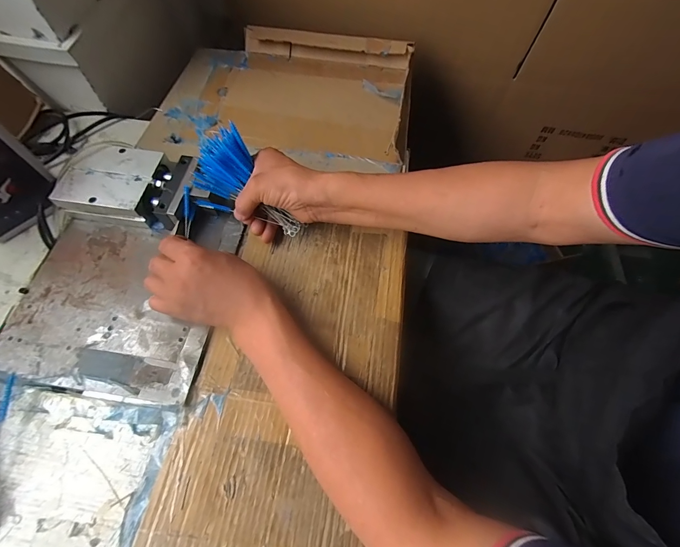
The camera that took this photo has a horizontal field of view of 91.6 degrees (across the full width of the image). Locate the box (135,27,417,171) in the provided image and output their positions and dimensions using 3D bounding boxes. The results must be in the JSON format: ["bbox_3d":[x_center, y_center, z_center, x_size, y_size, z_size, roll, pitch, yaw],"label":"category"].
[{"bbox_3d":[-0.090,-0.289,0.546,0.405,0.044,0.316,7,63,3],"label":"box"}]

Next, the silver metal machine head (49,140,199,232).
[{"bbox_3d":[-0.269,-0.113,0.434,0.160,0.045,0.104,7,63,3],"label":"silver metal machine head"}]

